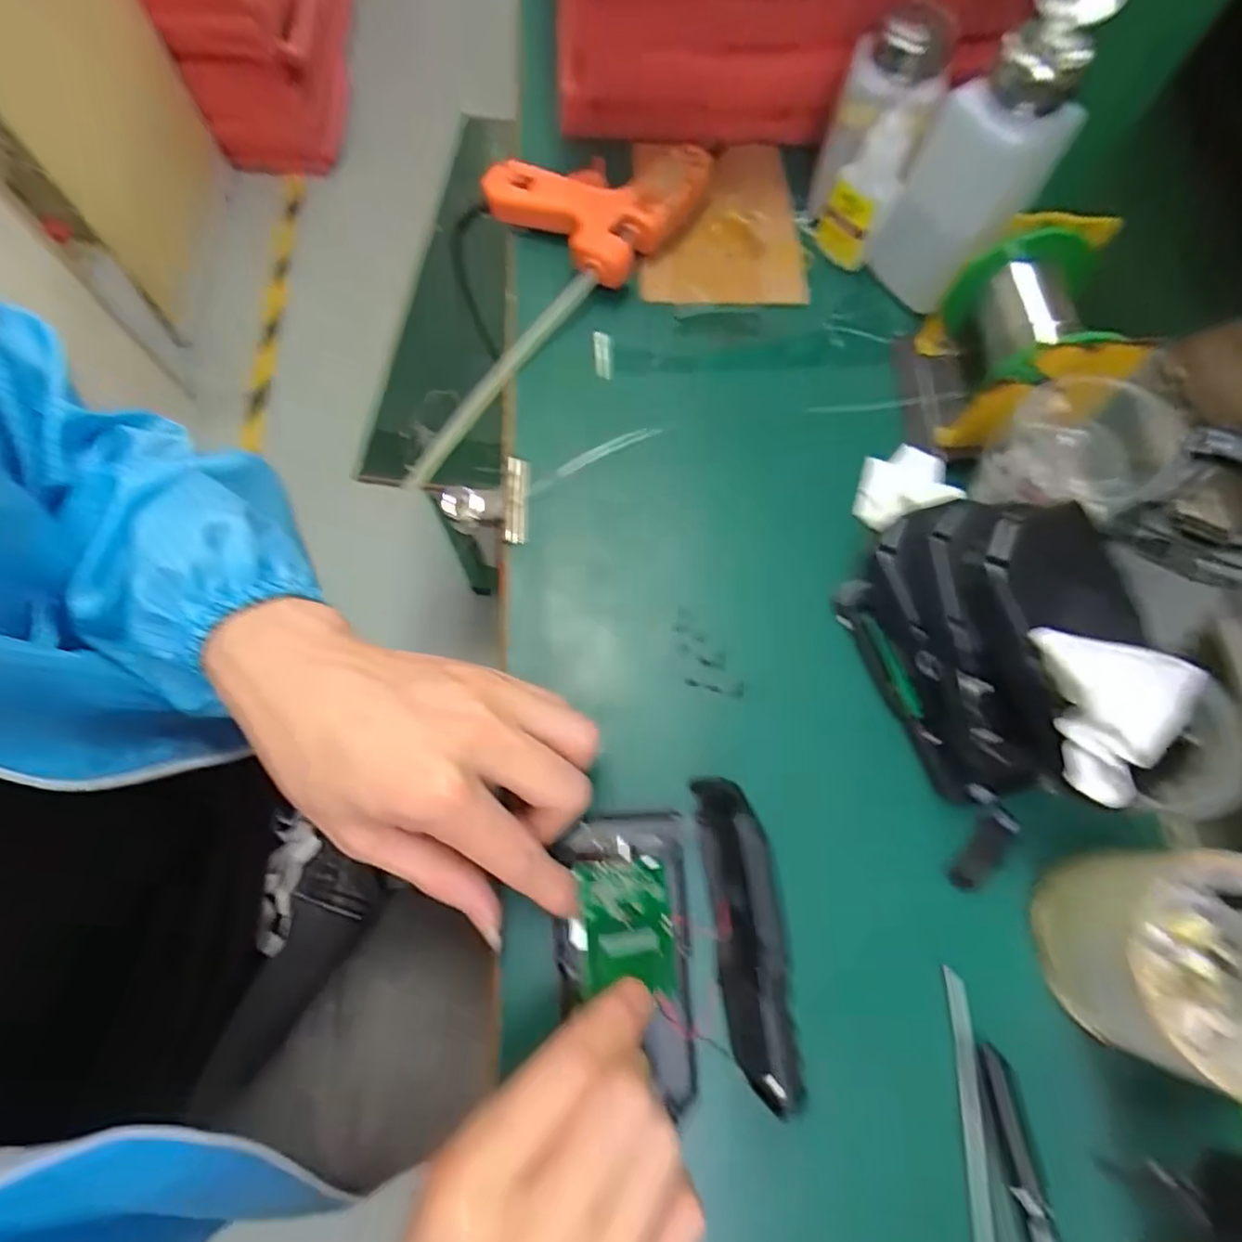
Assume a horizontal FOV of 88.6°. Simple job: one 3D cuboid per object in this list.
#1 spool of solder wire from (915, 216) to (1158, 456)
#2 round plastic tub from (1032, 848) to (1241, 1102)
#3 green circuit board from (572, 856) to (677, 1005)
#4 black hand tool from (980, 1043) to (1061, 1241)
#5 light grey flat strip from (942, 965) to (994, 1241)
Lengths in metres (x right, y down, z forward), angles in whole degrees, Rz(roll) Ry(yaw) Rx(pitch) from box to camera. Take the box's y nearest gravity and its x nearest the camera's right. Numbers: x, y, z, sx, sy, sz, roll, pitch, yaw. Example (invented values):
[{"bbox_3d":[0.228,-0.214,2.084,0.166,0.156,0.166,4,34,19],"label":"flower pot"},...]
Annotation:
[{"bbox_3d":[0.211,-0.146,0.337,0.074,0.078,0.095,-1,71,0],"label":"spool of solder wire"},{"bbox_3d":[0.225,0.135,0.250,0.091,0.054,0.079,22,71,6],"label":"round plastic tub"},{"bbox_3d":[0.003,0.127,0.262,0.041,0.004,0.054,3,71,-26],"label":"green circuit board"},{"bbox_3d":[0.163,0.241,0.238,0.012,0.007,0.137,-8,69,0],"label":"black hand tool"},{"bbox_3d":[0.143,0.202,0.259,0.009,0.004,0.105,-3,73,13],"label":"light grey flat strip"}]

